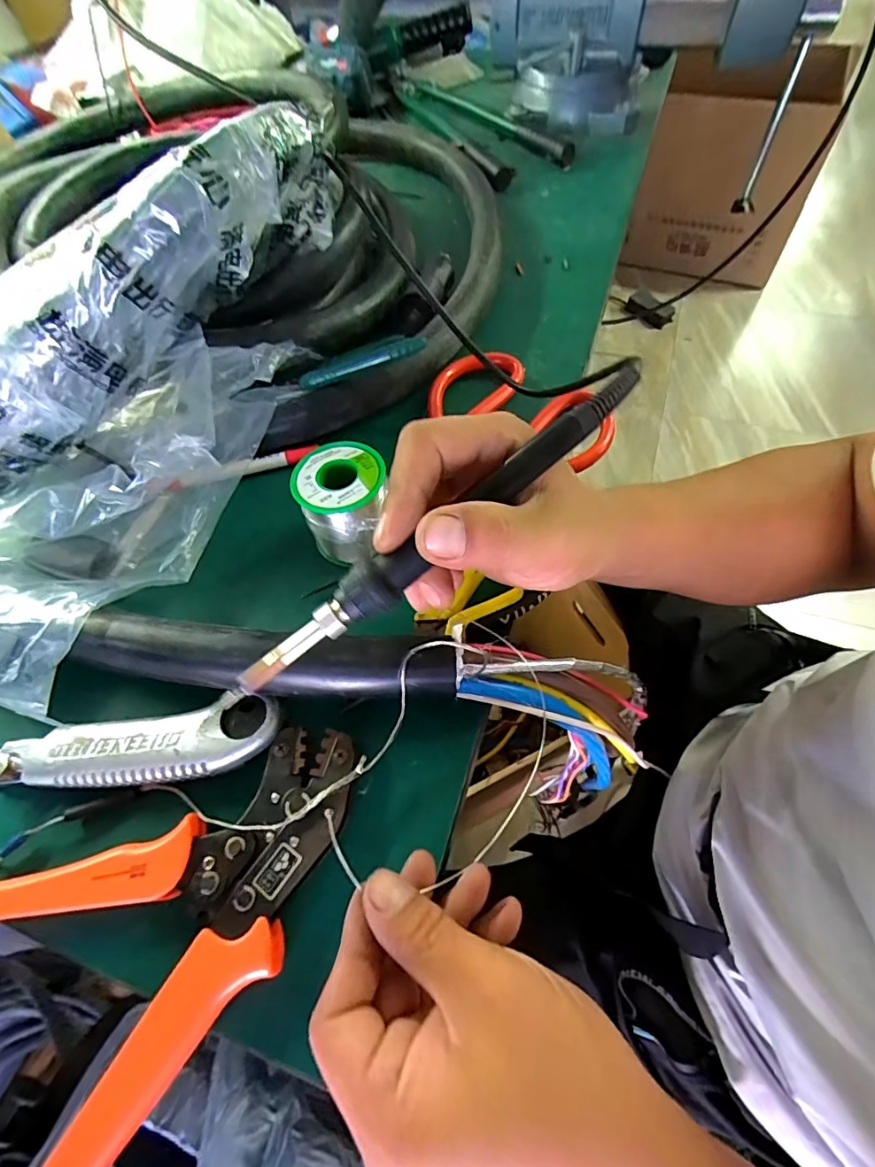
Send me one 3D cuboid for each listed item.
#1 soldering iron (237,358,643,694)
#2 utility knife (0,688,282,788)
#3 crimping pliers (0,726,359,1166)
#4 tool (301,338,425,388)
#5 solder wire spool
[{"bbox_3d":[0.002,-0.020,0.194,0.195,0.015,0.018,-38,63,0],"label":"soldering iron"},{"bbox_3d":[-0.173,0.089,0.256,0.186,0.017,0.037,-10,60,-2],"label":"utility knife"},{"bbox_3d":[-0.117,0.128,0.226,0.120,0.015,0.173,35,68,22],"label":"crimping pliers"},{"bbox_3d":[-0.053,-0.155,0.349,0.091,0.012,0.011,-12,58,14],"label":"tool"},{"bbox_3d":[-0.055,-0.047,0.307,0.054,0.051,0.059,-10,60,-2],"label":"solder wire spool"}]

